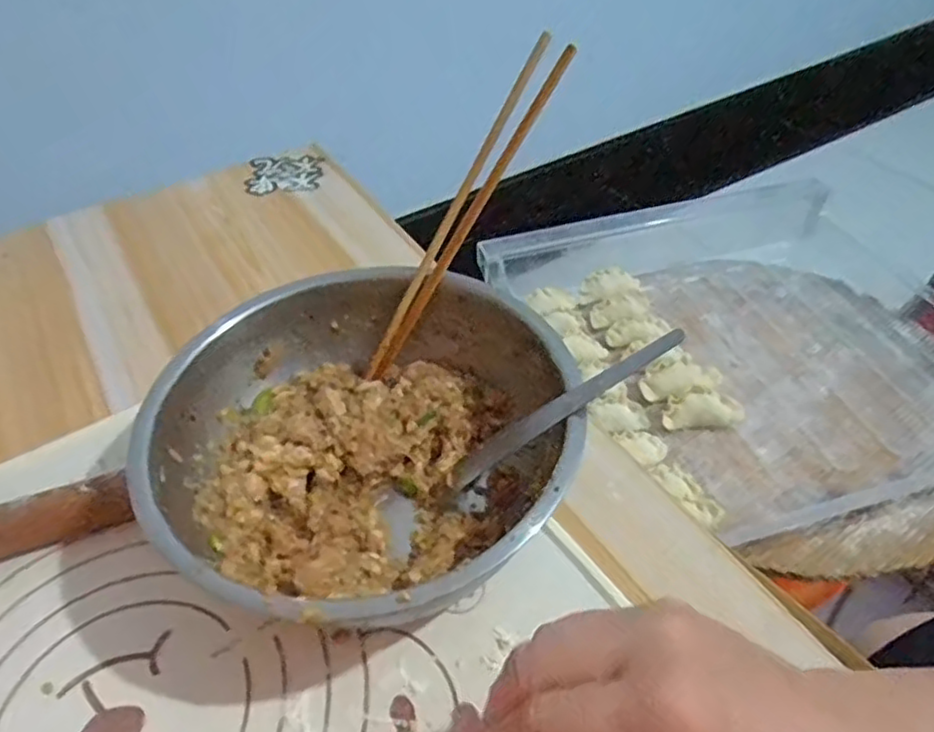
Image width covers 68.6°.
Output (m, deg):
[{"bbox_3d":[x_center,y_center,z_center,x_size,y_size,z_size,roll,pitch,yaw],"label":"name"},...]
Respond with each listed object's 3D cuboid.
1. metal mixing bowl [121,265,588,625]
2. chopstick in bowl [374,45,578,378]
[{"bbox_3d":[-0.055,0.046,0.389,0.216,0.083,0.215,-2,45,2],"label":"metal mixing bowl"},{"bbox_3d":[0.002,-0.090,0.424,0.011,0.226,0.012,15,21,-51],"label":"chopstick in bowl"}]

